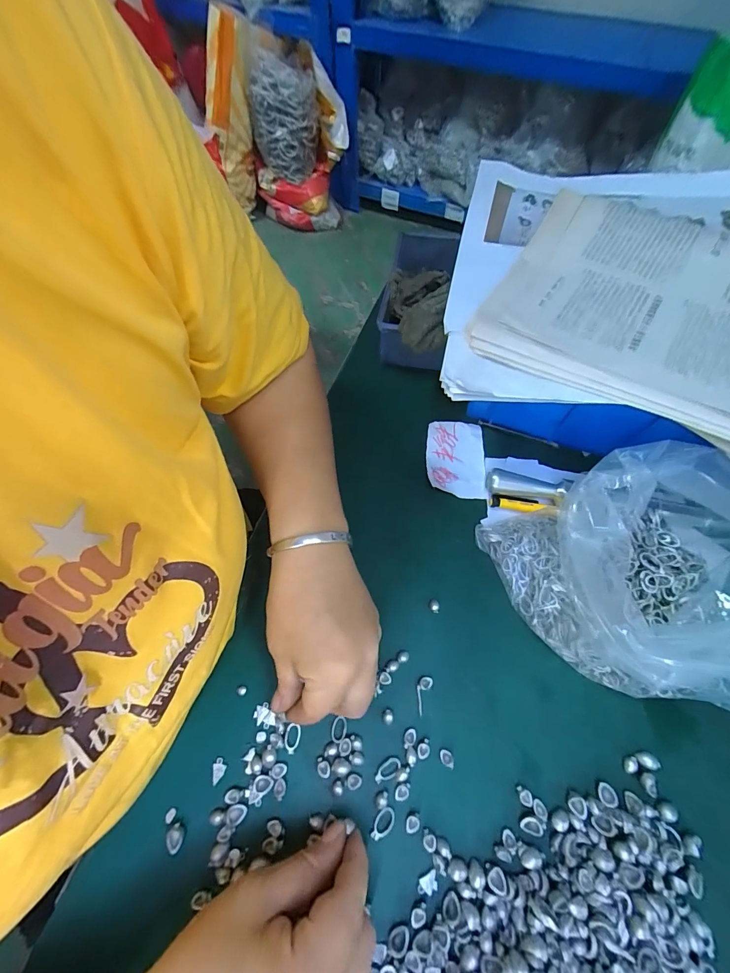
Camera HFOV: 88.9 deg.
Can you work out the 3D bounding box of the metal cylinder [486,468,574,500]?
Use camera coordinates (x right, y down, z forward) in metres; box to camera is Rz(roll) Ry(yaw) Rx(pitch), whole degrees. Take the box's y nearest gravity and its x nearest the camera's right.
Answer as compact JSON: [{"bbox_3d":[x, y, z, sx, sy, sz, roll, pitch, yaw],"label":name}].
[{"bbox_3d":[0.137,0.000,0.316,0.067,0.017,0.018,5,66,2],"label":"metal cylinder"}]

